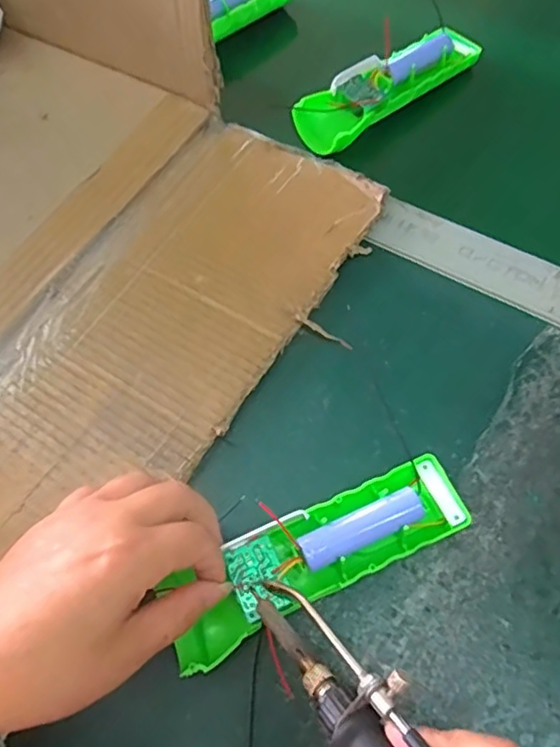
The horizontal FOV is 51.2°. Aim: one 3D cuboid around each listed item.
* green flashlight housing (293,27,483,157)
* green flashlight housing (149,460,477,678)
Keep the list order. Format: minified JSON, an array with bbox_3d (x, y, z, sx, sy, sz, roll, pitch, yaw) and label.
[{"bbox_3d":[0.085,-0.222,0.446,0.162,0.019,0.049,-33,66,-12],"label":"green flashlight housing"},{"bbox_3d":[0.019,0.091,0.295,0.159,0.026,0.044,-26,65,-10],"label":"green flashlight housing"}]

